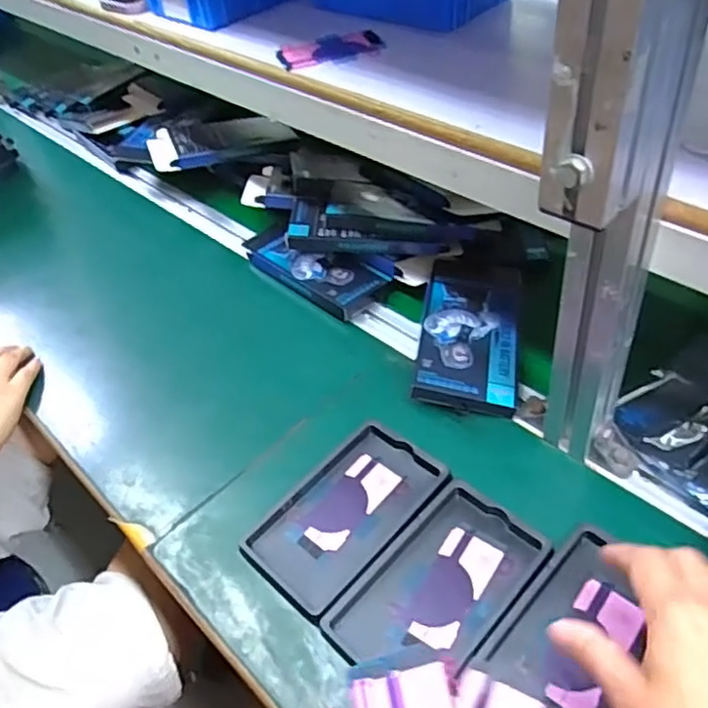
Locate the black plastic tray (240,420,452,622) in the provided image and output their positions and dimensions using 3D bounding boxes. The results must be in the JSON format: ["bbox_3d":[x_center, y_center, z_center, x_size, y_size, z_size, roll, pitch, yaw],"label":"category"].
[{"bbox_3d":[-0.008,0.126,0.513,0.100,0.016,0.154,31,56,32],"label":"black plastic tray"}]

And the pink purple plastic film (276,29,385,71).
[{"bbox_3d":[-0.022,-0.290,0.608,0.098,0.004,0.055,-16,51,-8],"label":"pink purple plastic film"}]

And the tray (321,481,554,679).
[{"bbox_3d":[0.063,0.170,0.466,0.094,0.011,0.154,32,56,32],"label":"tray"}]

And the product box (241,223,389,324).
[{"bbox_3d":[-0.051,-0.101,0.736,0.187,0.020,0.077,32,57,32],"label":"product box"}]

